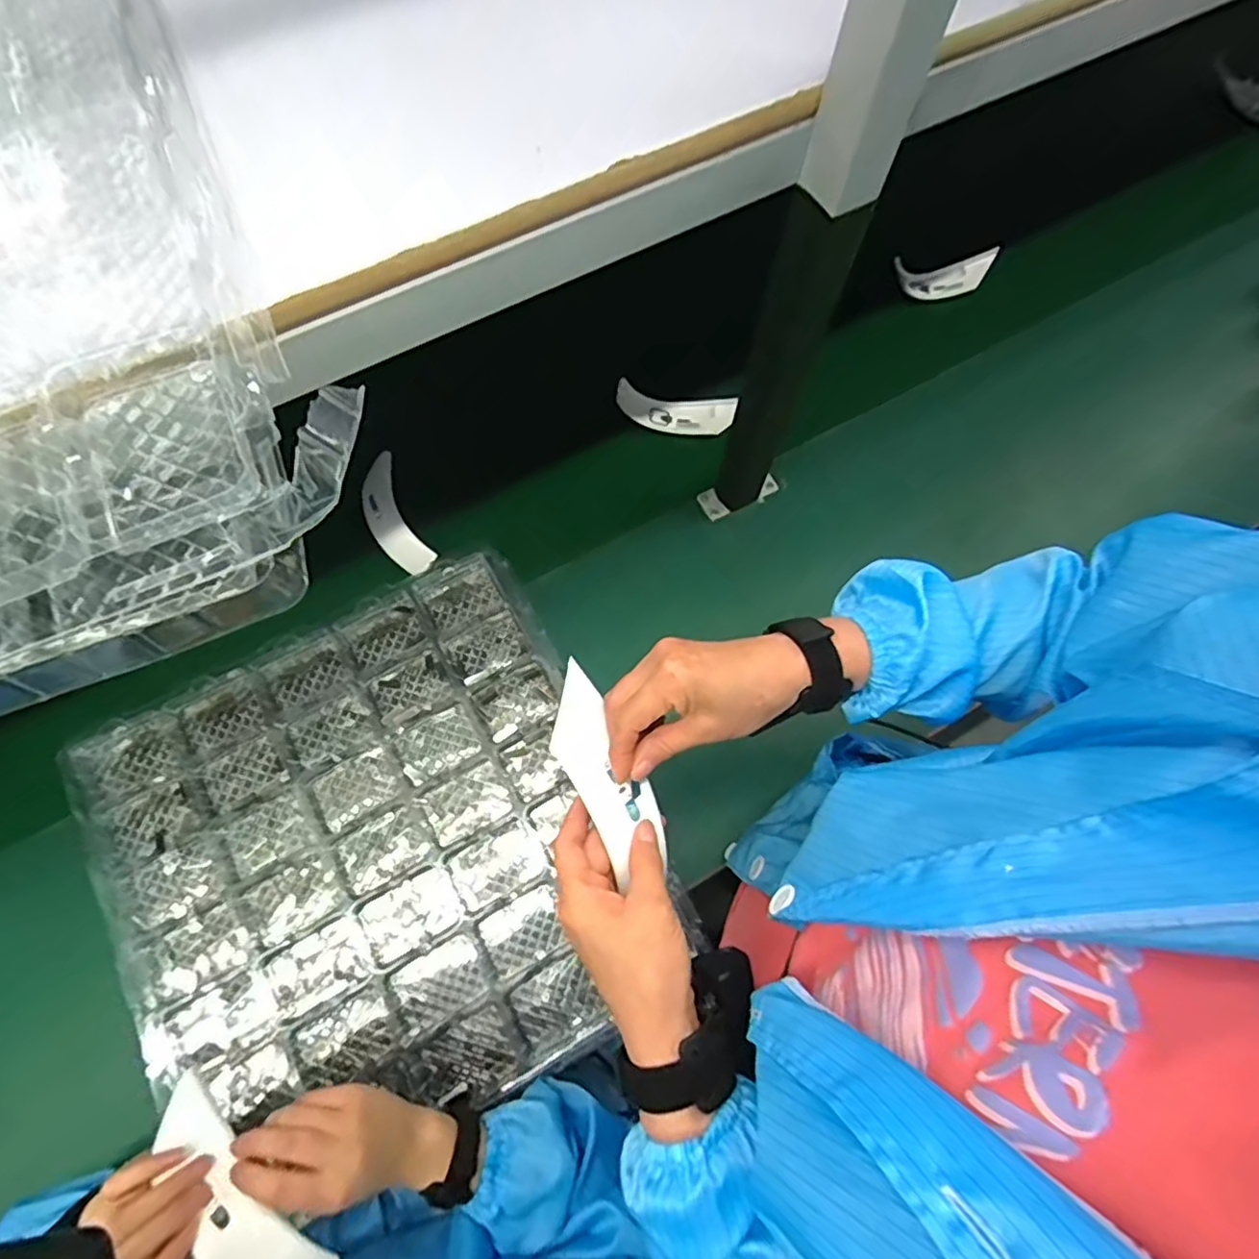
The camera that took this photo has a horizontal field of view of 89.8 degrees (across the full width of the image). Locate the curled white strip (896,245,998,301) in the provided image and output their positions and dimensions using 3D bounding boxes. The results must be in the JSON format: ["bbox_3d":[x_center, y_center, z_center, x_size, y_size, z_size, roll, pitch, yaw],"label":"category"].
[{"bbox_3d":[0.459,-0.509,0.905,0.163,0.042,0.054,-14,72,-7],"label":"curled white strip"}]

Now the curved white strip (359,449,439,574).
[{"bbox_3d":[-0.291,-0.137,0.769,0.056,0.028,0.165,-26,76,-10],"label":"curved white strip"}]

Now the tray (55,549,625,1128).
[{"bbox_3d":[-0.259,0.225,0.649,0.489,0.023,0.492,-27,76,-10],"label":"tray"}]

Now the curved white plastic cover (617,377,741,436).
[{"bbox_3d":[0.062,-0.285,0.835,0.155,0.052,0.049,7,71,0],"label":"curved white plastic cover"}]

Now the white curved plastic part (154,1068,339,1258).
[{"bbox_3d":[-0.271,0.380,0.428,0.173,0.043,0.038,34,74,25],"label":"white curved plastic part"}]

